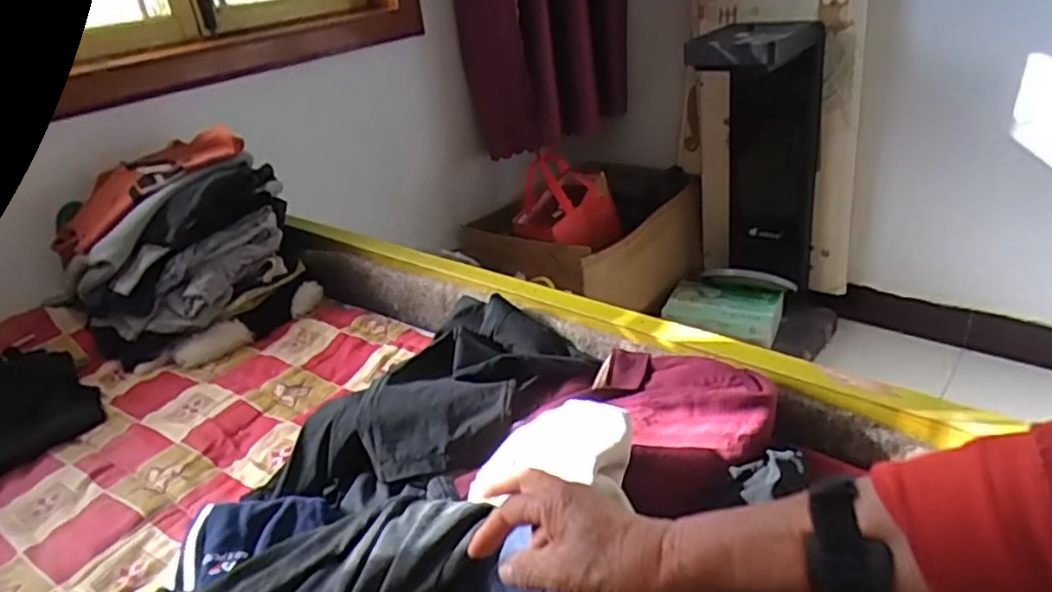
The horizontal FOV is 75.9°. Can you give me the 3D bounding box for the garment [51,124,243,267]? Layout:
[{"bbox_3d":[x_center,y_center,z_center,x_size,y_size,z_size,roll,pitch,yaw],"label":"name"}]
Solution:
[{"bbox_3d":[-0.635,-0.182,1.117,0.333,0.060,0.156,-38,38,-13],"label":"garment"}]

